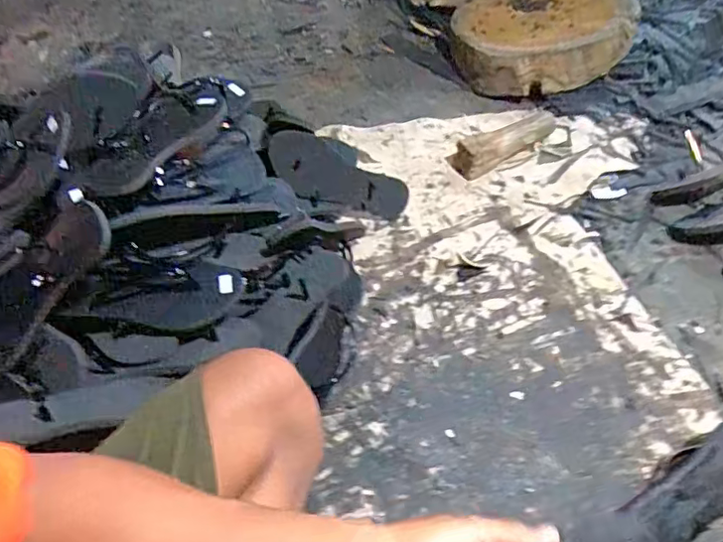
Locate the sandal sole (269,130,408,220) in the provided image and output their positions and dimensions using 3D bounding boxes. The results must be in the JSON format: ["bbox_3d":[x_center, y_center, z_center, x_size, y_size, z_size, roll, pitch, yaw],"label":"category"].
[{"bbox_3d":[-0.038,-0.142,0.907,0.226,0.089,0.011,26,5,-12],"label":"sandal sole"}]

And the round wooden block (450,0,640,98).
[{"bbox_3d":[0.381,-0.510,1.221,0.369,0.117,0.321,0,50,1],"label":"round wooden block"}]

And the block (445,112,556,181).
[{"bbox_3d":[0.264,-0.239,1.040,0.229,0.048,0.062,-27,55,-20],"label":"block"}]

